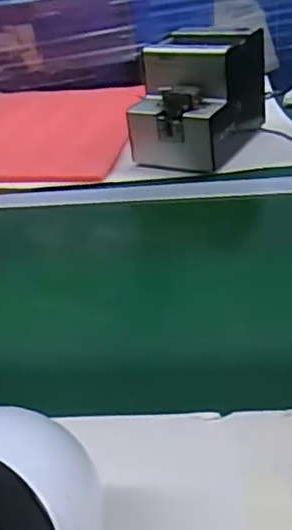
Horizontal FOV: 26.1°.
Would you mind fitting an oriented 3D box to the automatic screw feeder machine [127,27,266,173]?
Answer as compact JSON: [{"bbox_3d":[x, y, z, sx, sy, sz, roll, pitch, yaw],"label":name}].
[{"bbox_3d":[0.074,-0.233,0.875,0.128,0.146,0.189,12,37,27],"label":"automatic screw feeder machine"}]

